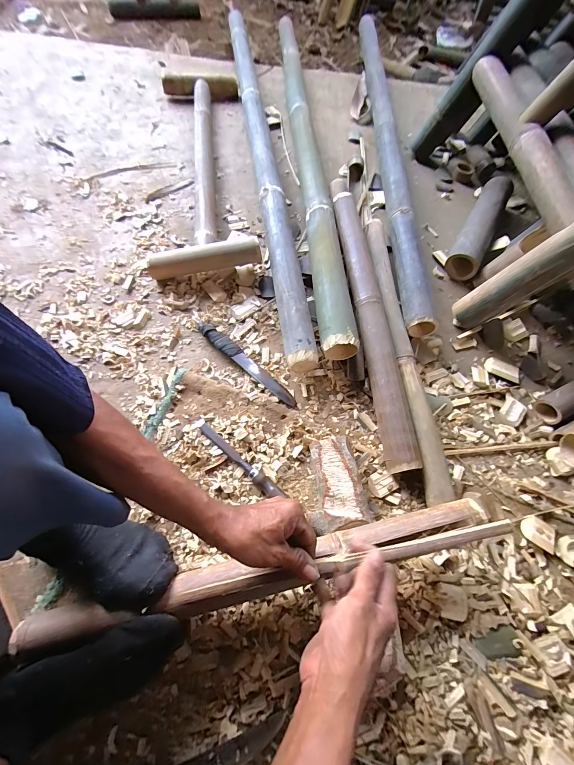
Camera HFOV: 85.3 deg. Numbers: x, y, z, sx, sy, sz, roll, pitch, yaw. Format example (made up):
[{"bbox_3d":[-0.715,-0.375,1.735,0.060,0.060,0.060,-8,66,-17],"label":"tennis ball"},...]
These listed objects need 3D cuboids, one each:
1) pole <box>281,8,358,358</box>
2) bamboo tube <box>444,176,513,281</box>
[{"bbox_3d":[0.054,-0.588,0.855,0.075,0.082,1.188,-3,67,-5],"label":"pole"},{"bbox_3d":[0.502,-0.409,0.810,0.074,0.070,0.363,29,67,10],"label":"bamboo tube"}]

